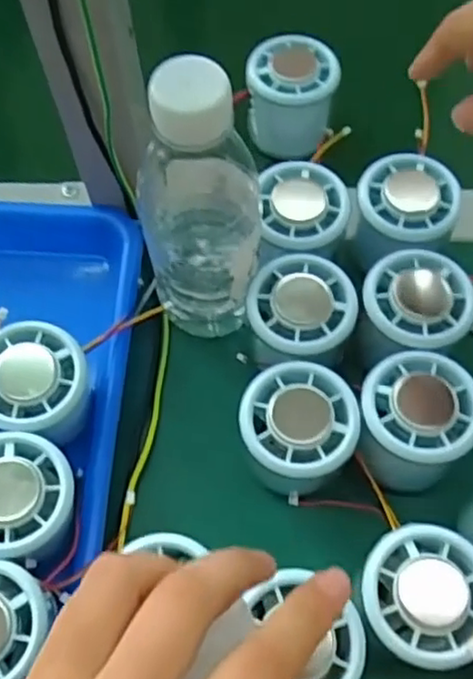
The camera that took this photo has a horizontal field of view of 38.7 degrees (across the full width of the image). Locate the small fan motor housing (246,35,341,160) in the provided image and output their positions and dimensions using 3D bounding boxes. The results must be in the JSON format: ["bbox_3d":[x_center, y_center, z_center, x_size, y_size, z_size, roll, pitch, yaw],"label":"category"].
[{"bbox_3d":[0.037,-0.159,0.447,0.056,0.050,0.061,0,65,1],"label":"small fan motor housing"}]

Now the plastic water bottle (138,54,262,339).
[{"bbox_3d":[-0.018,-0.064,0.336,0.060,0.174,0.061,-13,65,-5],"label":"plastic water bottle"}]

